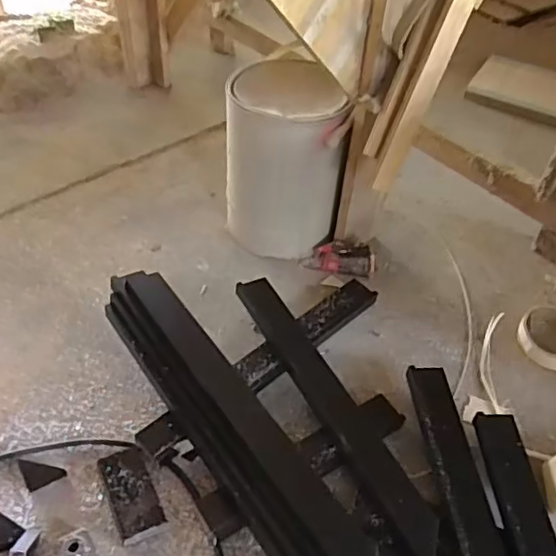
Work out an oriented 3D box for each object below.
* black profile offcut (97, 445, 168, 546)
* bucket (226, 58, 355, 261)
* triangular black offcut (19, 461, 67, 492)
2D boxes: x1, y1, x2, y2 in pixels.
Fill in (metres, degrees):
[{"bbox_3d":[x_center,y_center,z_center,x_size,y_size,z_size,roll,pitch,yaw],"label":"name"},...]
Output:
[{"bbox_3d":[-0.155,0.229,0.626,0.047,0.022,0.093,-18,51,-20],"label":"black profile offcut"},{"bbox_3d":[0.001,-0.178,0.886,0.158,0.231,0.189,-3,48,-7],"label":"bucket"},{"bbox_3d":[-0.261,0.217,0.642,0.055,0.007,0.029,12,48,6],"label":"triangular black offcut"}]

